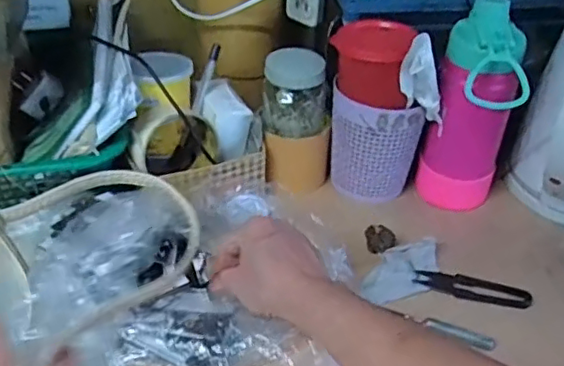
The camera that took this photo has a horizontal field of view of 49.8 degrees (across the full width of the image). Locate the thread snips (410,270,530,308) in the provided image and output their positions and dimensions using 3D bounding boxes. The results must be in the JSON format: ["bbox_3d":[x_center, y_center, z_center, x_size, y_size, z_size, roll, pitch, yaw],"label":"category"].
[{"bbox_3d":[0.169,0.094,0.538,0.099,0.011,0.026,11,39,10],"label":"thread snips"}]

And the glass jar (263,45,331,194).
[{"bbox_3d":[0.015,-0.063,0.620,0.069,0.127,0.061,4,38,1],"label":"glass jar"}]

